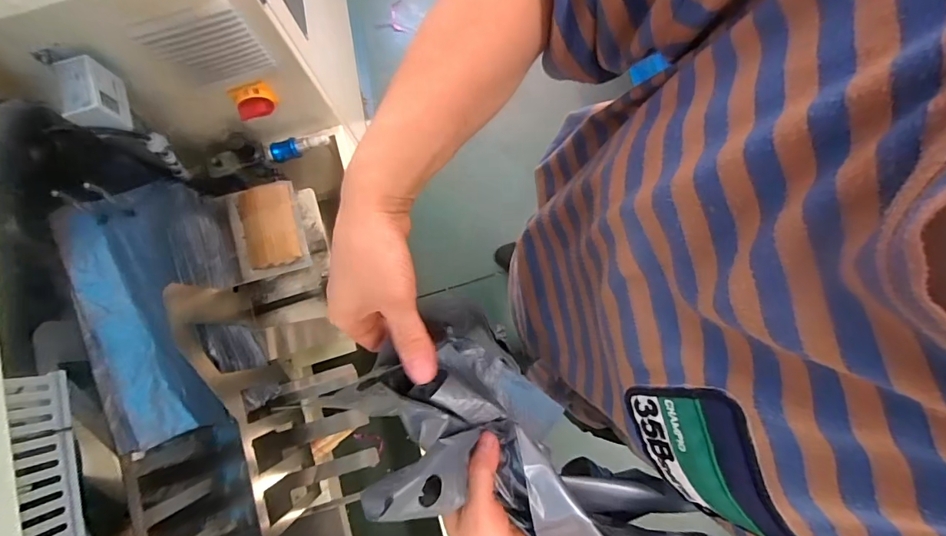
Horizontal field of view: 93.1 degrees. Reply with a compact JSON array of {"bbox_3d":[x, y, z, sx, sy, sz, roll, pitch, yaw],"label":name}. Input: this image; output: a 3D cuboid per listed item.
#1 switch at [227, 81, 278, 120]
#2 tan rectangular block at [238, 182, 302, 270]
[{"bbox_3d":[-0.375,-0.288,0.767,0.068,0.054,0.033,-17,80,-2],"label":"switch"},{"bbox_3d":[-0.361,-0.076,0.793,0.090,0.017,0.142,-15,80,-1],"label":"tan rectangular block"}]

